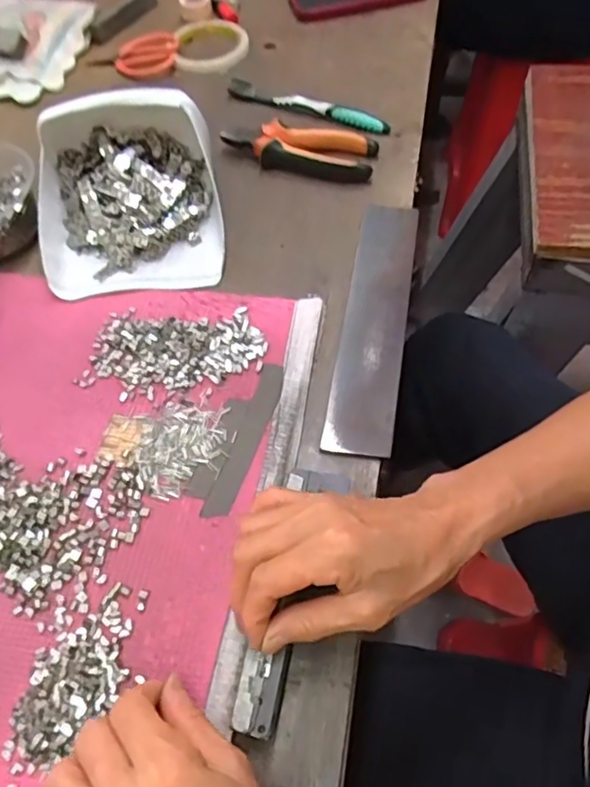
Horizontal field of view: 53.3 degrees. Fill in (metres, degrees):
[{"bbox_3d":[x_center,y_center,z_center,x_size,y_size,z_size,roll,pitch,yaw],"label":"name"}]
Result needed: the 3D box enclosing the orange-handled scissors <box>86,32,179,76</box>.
[{"bbox_3d":[-0.188,-0.398,0.693,0.102,0.023,0.044,-12,59,-4],"label":"orange-handled scissors"}]

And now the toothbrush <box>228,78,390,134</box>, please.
[{"bbox_3d":[0.013,-0.303,0.620,0.187,0.019,0.015,23,63,16],"label":"toothbrush"}]

